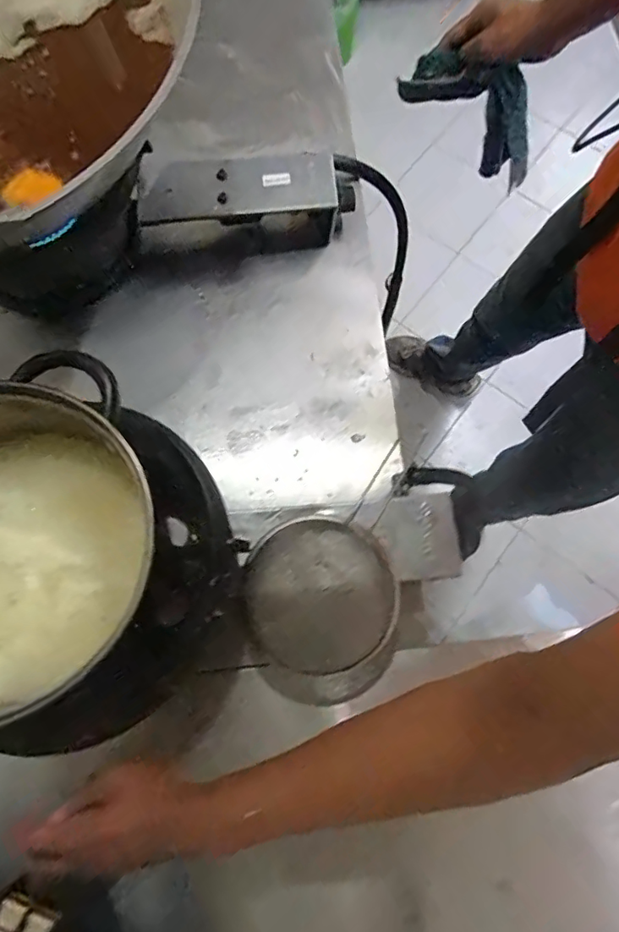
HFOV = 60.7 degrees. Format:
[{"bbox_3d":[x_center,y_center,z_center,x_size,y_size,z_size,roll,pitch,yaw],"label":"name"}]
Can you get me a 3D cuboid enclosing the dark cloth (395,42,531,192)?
[{"bbox_3d":[0.216,-0.444,0.666,0.198,0.093,0.050,32,76,-15],"label":"dark cloth"}]

